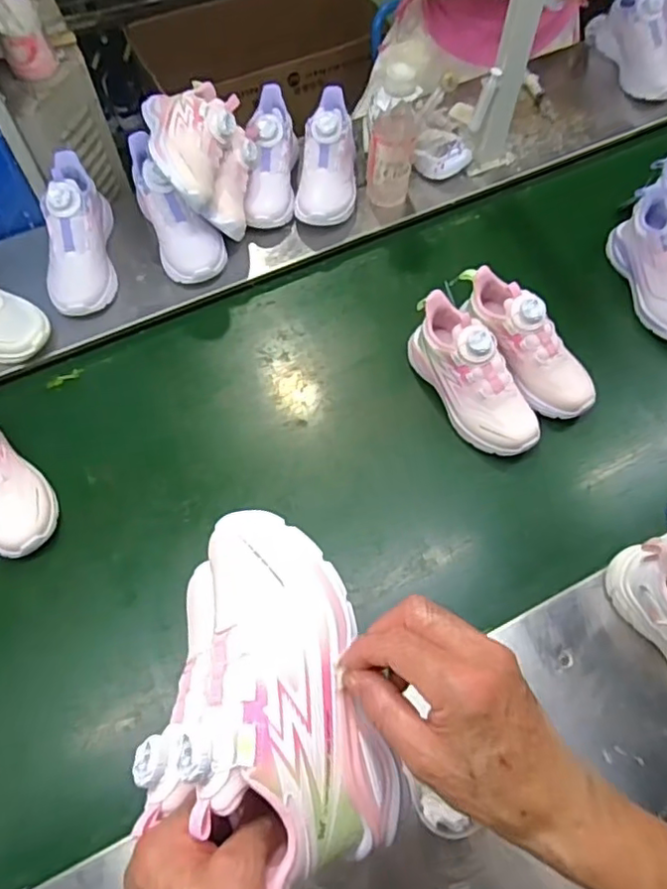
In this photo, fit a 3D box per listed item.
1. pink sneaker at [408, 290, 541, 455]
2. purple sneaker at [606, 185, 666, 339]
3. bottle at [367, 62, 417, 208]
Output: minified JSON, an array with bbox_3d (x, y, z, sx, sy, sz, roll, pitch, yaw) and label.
[{"bbox_3d":[0.172,-0.087,0.747,0.076,0.112,0.209,-25,70,-11],"label":"pink sneaker"},{"bbox_3d":[0.459,-0.248,0.837,0.090,0.096,0.235,-10,68,-5],"label":"purple sneaker"},{"bbox_3d":[0.082,-0.433,0.859,0.070,0.202,0.075,8,67,3],"label":"bottle"}]

